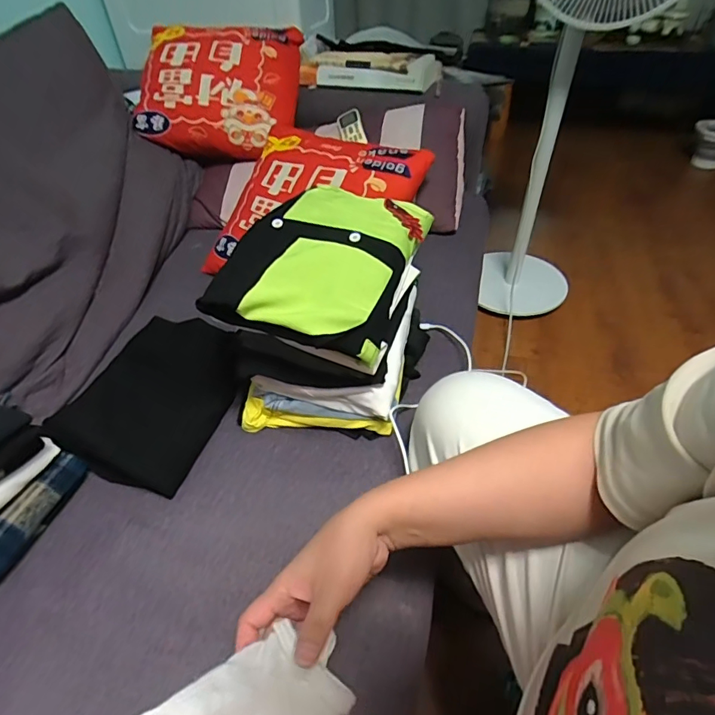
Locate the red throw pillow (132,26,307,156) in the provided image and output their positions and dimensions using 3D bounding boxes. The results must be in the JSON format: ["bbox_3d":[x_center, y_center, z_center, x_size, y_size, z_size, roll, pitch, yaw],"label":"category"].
[{"bbox_3d":[-0.311,-0.595,1.034,0.338,0.092,0.294,9,86,-1],"label":"red throw pillow"}]

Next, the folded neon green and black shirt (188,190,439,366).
[{"bbox_3d":[-0.036,-0.136,0.630,0.206,0.075,0.324,11,45,13],"label":"folded neon green and black shirt"}]

